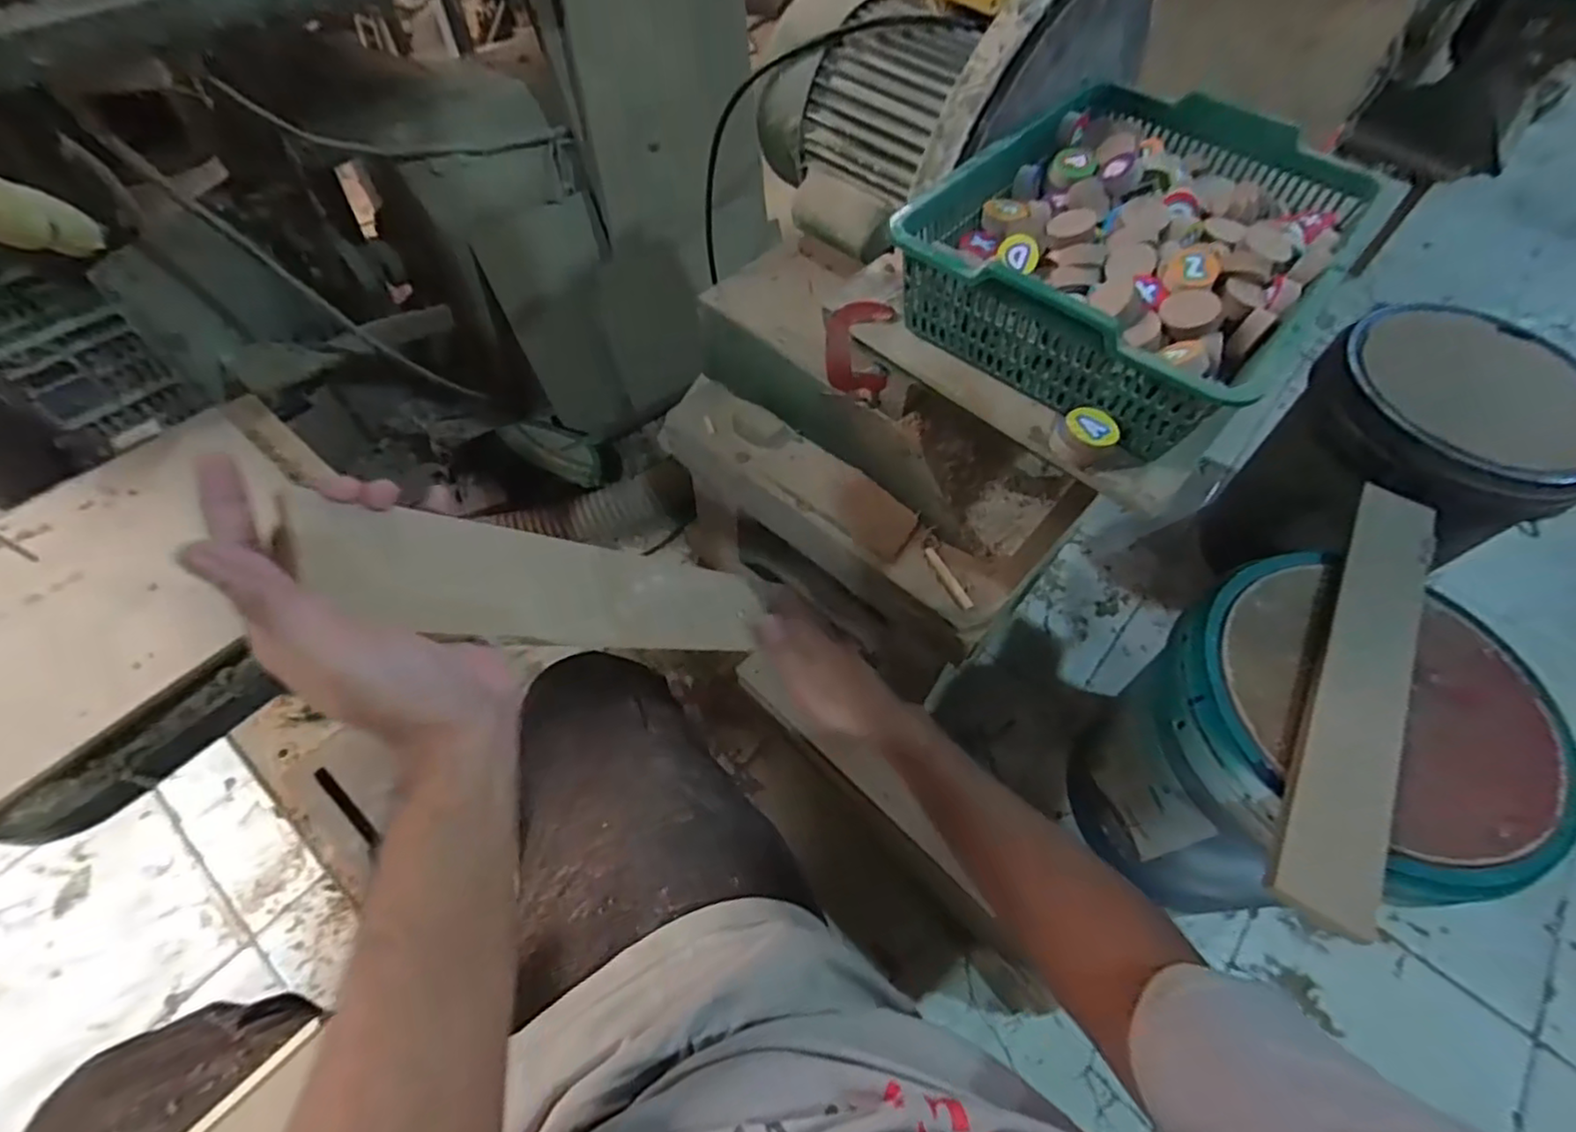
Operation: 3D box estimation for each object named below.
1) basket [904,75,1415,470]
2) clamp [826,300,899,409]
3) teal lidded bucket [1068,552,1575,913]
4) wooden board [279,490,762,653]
[{"bbox_3d":[0.228,-0.215,0.455,0.209,0.079,0.288,37,64,19],"label":"basket"},{"bbox_3d":[0.053,-0.159,0.511,0.047,0.089,0.015,-8,59,-7],"label":"clamp"},{"bbox_3d":[0.502,0.205,0.707,0.284,0.343,0.278,1,58,-2],"label":"teal lidded bucket"},{"bbox_3d":[-0.106,0.018,0.404,0.009,0.337,0.065,-24,73,25],"label":"wooden board"}]

